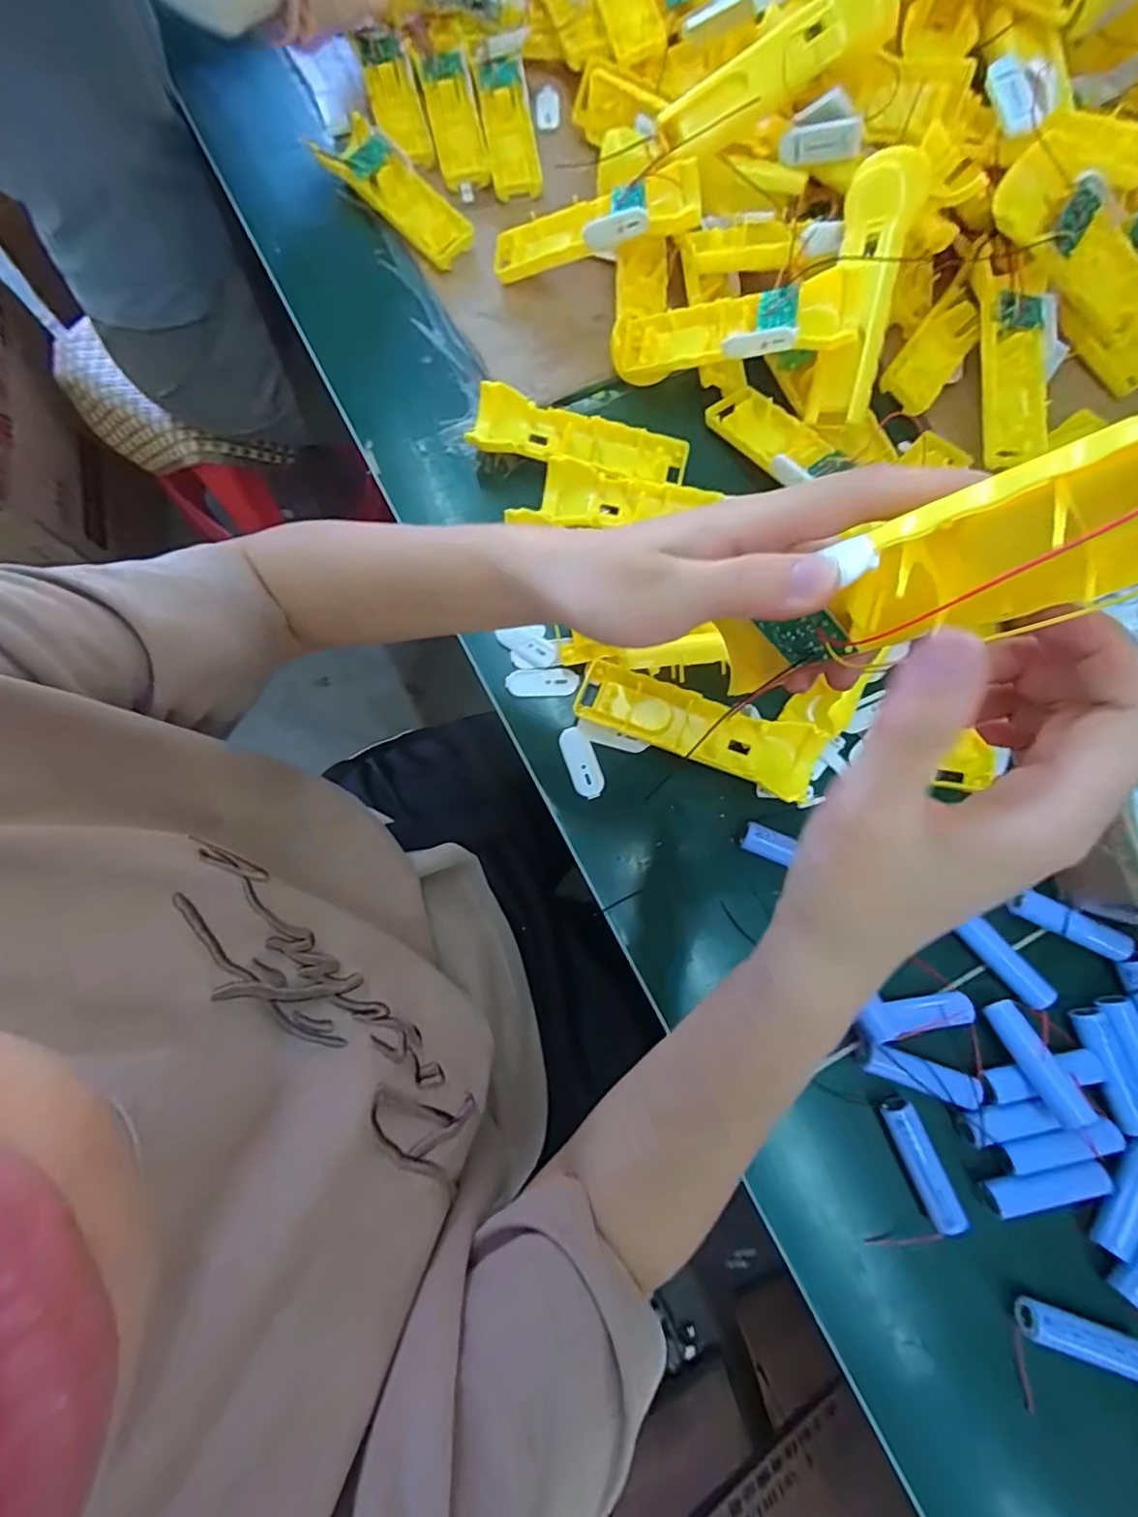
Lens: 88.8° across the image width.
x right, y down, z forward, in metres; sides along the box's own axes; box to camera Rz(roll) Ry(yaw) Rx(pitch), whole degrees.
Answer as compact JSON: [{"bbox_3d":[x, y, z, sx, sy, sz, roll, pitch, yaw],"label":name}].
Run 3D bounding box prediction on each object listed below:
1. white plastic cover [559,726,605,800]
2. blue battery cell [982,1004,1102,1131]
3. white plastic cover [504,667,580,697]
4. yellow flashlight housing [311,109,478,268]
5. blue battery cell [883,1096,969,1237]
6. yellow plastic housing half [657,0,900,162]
[{"bbox_3d":[0.009,0.002,0.396,0.021,0.004,0.050,-19,77,-4],"label":"white plastic cover"},{"bbox_3d":[0.267,0.174,0.332,0.017,0.016,0.066,-21,59,-5],"label":"blue battery cell"},{"bbox_3d":[-0.019,-0.054,0.411,0.051,0.005,0.020,-3,76,-1],"label":"white plastic cover"},{"bbox_3d":[-0.146,-0.482,0.495,0.156,0.032,0.042,42,80,9],"label":"yellow flashlight housing"},{"bbox_3d":[0.202,0.233,0.334,0.019,0.019,0.066,-20,77,-5],"label":"blue battery cell"},{"bbox_3d":[0.147,-0.499,0.419,0.164,0.034,0.045,-23,77,14],"label":"yellow plastic housing half"}]

